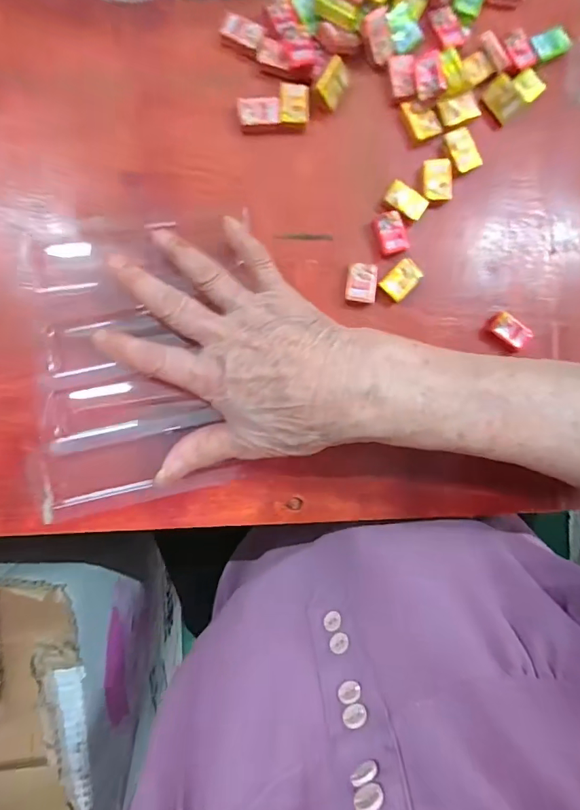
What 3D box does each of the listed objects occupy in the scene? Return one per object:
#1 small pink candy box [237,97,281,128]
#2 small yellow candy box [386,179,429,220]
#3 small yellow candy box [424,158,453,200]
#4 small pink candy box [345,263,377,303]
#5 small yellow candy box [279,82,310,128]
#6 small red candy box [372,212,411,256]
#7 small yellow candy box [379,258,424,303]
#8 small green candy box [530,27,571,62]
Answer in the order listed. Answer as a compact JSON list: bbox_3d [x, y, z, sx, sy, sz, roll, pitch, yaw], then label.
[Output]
[{"bbox_3d":[-0.019,-0.183,0.272,0.025,0.004,0.018,-7,90,-6],"label":"small pink candy box"},{"bbox_3d":[0.075,-0.131,0.279,0.026,0.004,0.016,38,86,-5],"label":"small yellow candy box"},{"bbox_3d":[0.095,-0.145,0.280,0.018,0.004,0.026,0,90,-6],"label":"small yellow candy box"},{"bbox_3d":[0.045,-0.077,0.278,0.018,0.005,0.024,5,89,-6],"label":"small pink candy box"},{"bbox_3d":[0.003,-0.187,0.273,0.018,0.005,0.023,1,90,-6],"label":"small yellow candy box"},{"bbox_3d":[0.065,-0.110,0.279,0.018,0.004,0.027,-14,91,-6],"label":"small red candy box"},{"bbox_3d":[0.072,-0.080,0.280,0.026,0.004,0.018,-45,94,-4],"label":"small yellow candy box"},{"bbox_3d":[0.172,-0.238,0.288,0.024,0.004,0.016,-24,92,-6],"label":"small green candy box"}]

